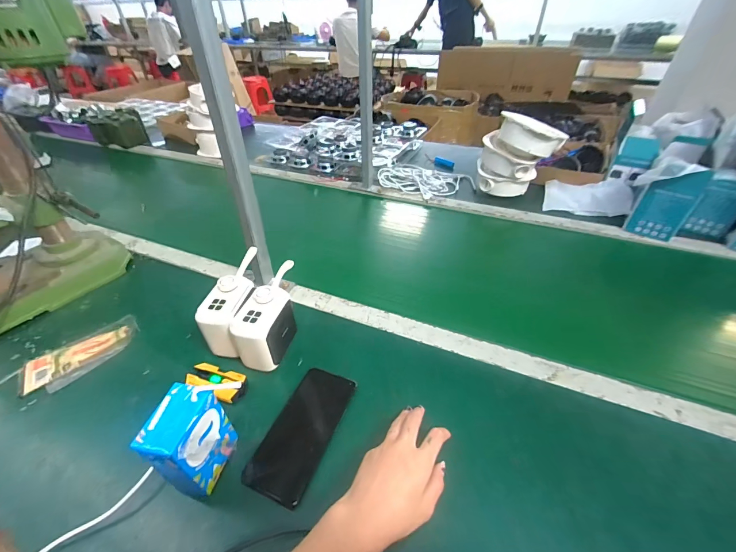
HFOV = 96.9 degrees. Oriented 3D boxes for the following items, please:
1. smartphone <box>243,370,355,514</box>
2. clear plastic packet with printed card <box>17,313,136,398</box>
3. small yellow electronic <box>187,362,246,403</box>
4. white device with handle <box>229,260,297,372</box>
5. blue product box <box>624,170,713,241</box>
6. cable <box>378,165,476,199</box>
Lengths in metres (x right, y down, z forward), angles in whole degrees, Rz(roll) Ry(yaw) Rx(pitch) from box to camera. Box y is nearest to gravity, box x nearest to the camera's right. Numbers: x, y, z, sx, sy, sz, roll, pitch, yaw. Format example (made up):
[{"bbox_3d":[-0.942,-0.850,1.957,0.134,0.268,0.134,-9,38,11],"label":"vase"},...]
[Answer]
[{"bbox_3d":[-0.077,0.181,0.392,0.076,0.006,0.149,15,43,18],"label":"smartphone"},{"bbox_3d":[-0.417,0.116,0.480,0.145,0.014,0.073,-29,47,-29],"label":"clear plastic packet with printed card"},{"bbox_3d":[-0.202,0.142,0.435,0.077,0.020,0.037,11,41,14],"label":"small yellow electronic"},{"bbox_3d":[-0.133,0.058,0.470,0.054,0.095,0.142,12,42,14],"label":"white device with handle"},{"bbox_3d":[0.587,-0.145,0.645,0.086,0.146,0.053,29,49,35],"label":"blue product box"},{"bbox_3d":[0.163,-0.274,0.914,0.244,0.025,0.168,16,43,18],"label":"cable"}]

